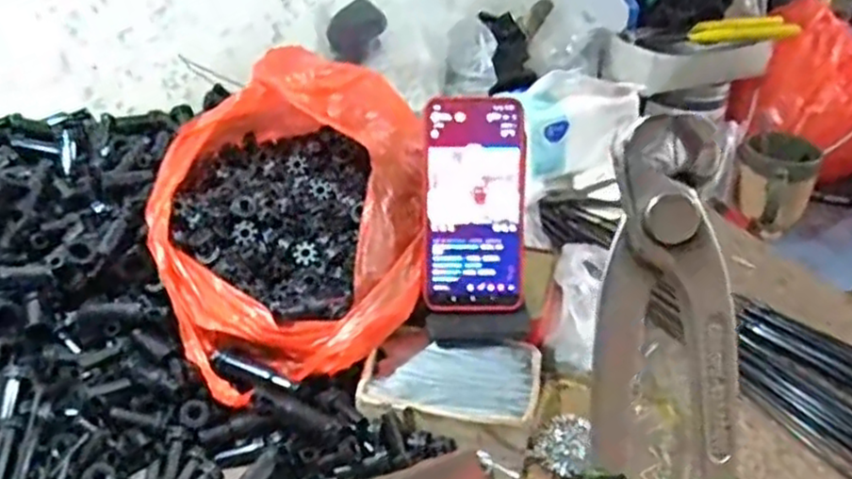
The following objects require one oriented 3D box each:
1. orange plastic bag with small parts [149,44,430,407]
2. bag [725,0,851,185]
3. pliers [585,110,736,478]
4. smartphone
[{"bbox_3d":[-0.109,-0.034,0.584,0.216,0.147,0.267,-14,34,-17],"label":"orange plastic bag with small parts"},{"bbox_3d":[0.481,-0.172,0.892,0.202,0.185,0.137,1,33,7],"label":"bag"},{"bbox_3d":[0.061,0.044,0.185,0.035,0.146,0.012,-2,6,2],"label":"pliers"},{"bbox_3d":[0.038,-0.028,0.555,0.082,0.162,0.009,-2,3,2],"label":"smartphone"}]

